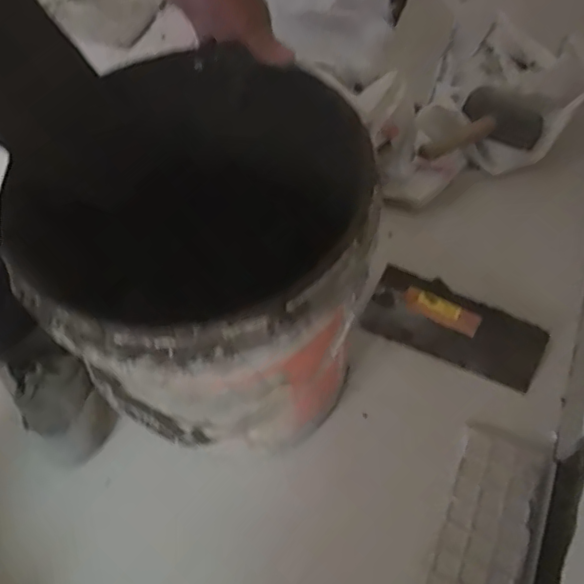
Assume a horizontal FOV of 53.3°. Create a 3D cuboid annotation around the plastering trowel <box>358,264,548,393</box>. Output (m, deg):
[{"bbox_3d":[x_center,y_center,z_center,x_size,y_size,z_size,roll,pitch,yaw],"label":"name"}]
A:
[{"bbox_3d":[0.200,0.048,0.746,0.223,0.073,0.093,25,100,25],"label":"plastering trowel"}]

